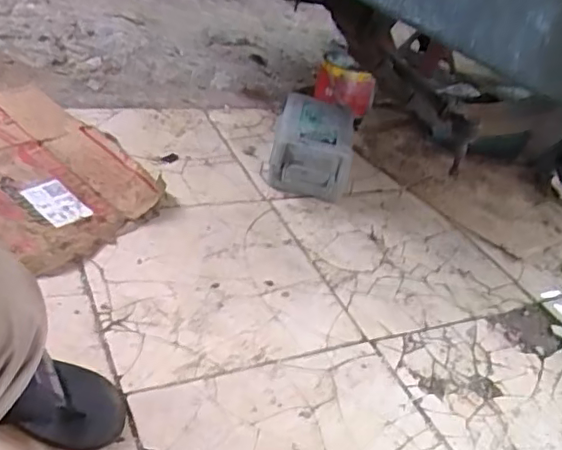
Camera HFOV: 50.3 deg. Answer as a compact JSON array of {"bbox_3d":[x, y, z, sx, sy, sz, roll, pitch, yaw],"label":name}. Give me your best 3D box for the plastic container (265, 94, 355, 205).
[{"bbox_3d":[0.067,-0.162,1.228,0.152,0.129,0.220,16,34,2],"label":"plastic container"}]

